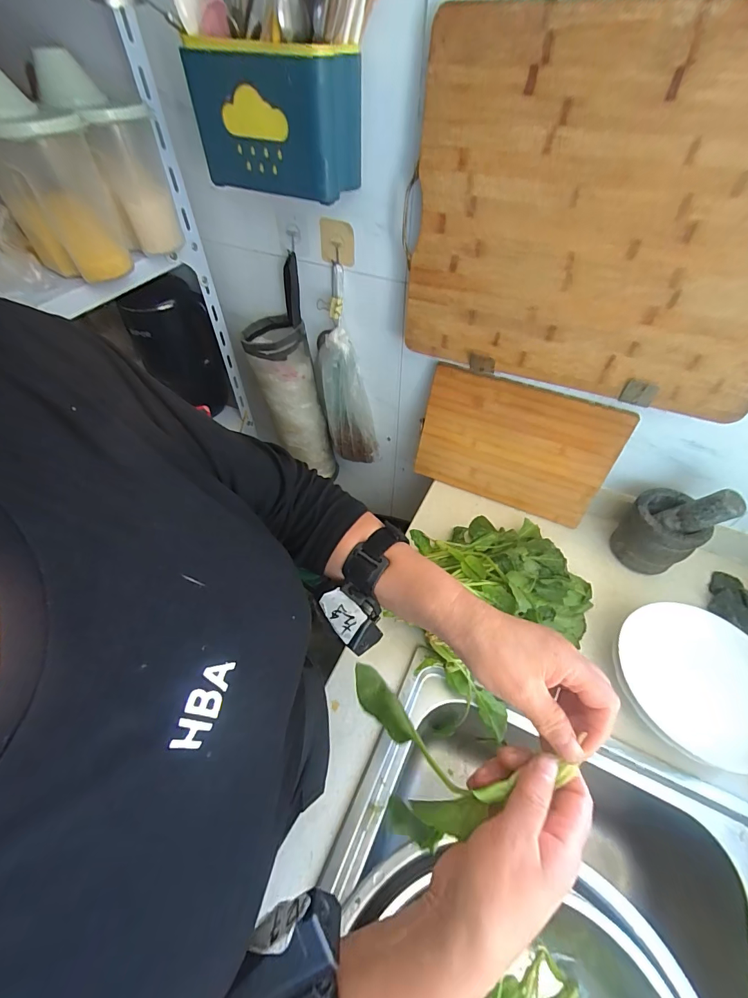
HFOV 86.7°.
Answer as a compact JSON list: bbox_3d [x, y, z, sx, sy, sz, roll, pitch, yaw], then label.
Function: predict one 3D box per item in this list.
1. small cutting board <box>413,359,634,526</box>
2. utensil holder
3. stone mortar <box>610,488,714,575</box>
[{"bbox_3d":[0.234,-0.087,0.687,0.310,0.221,0.011,20,39,15],"label":"small cutting board"},{"bbox_3d":[-0.111,-0.444,0.469,0.209,0.128,0.083,22,53,16],"label":"utensil holder"},{"bbox_3d":[0.456,0.058,0.644,0.100,0.114,0.103,1,50,-1],"label":"stone mortar"}]

